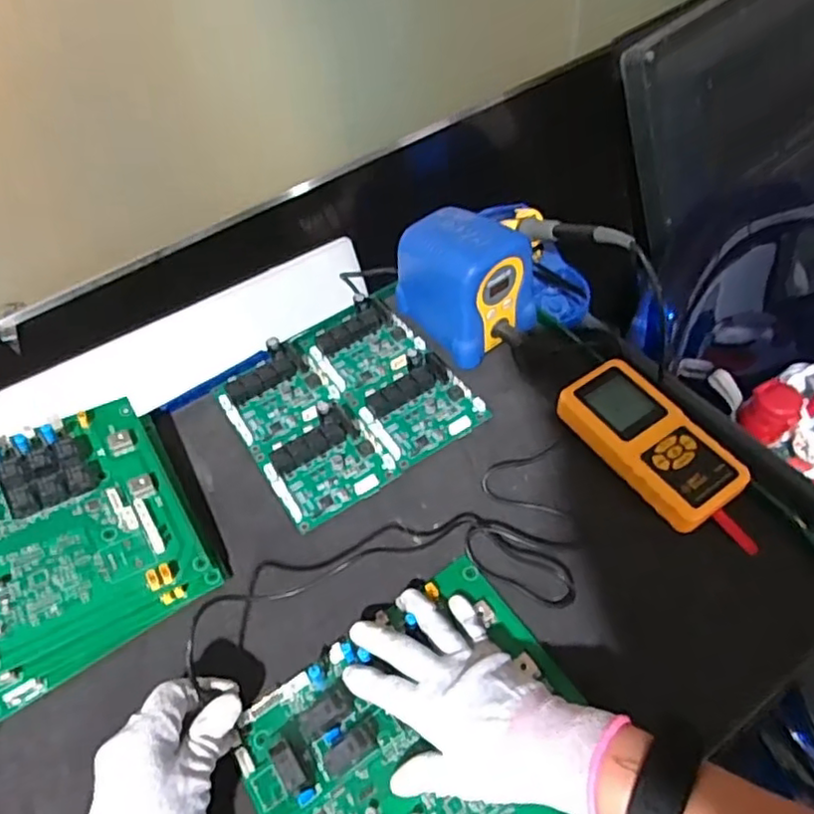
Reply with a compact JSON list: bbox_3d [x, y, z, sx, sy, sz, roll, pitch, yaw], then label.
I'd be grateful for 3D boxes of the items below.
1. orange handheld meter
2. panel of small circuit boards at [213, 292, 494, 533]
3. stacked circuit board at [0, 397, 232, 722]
[{"bbox_3d":[0.192,0.026,0.511,0.071,0.030,0.142,-32,58,-17],"label":"orange handheld meter"},{"bbox_3d":[-0.054,-0.009,0.572,0.187,0.021,0.176,-31,57,-16],"label":"panel of small circuit boards"},{"bbox_3d":[-0.267,0.097,0.467,0.205,0.093,0.174,-28,57,-15],"label":"stacked circuit board"}]

